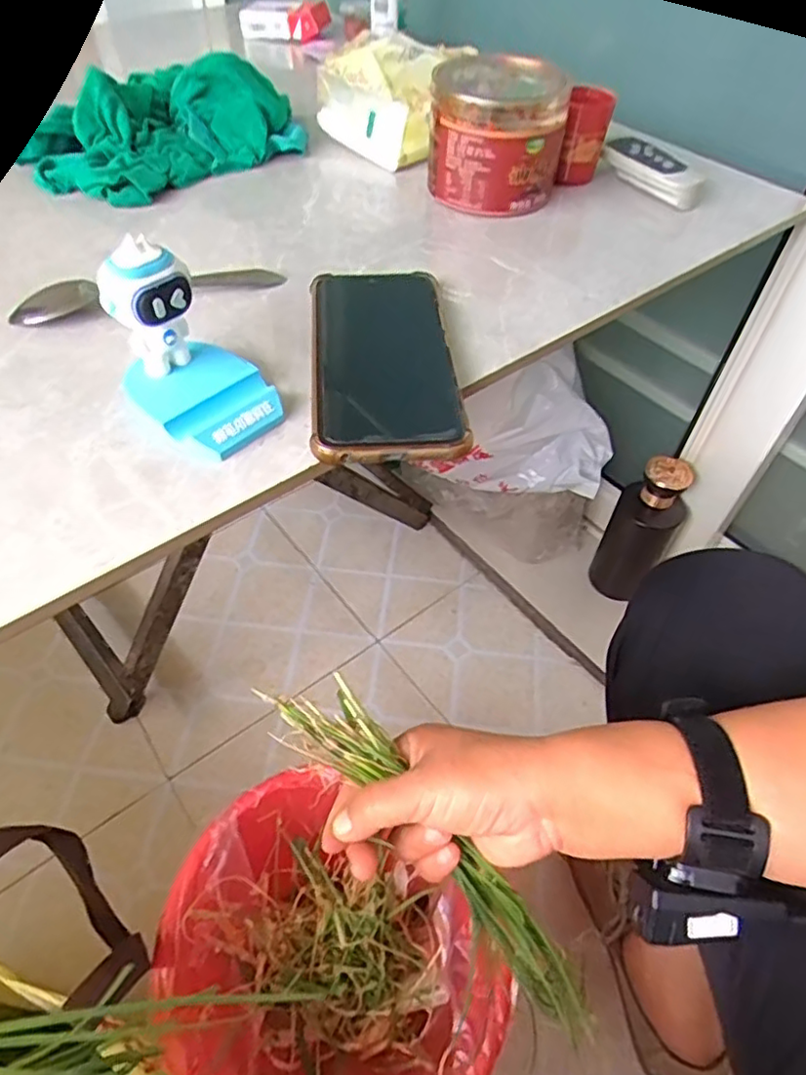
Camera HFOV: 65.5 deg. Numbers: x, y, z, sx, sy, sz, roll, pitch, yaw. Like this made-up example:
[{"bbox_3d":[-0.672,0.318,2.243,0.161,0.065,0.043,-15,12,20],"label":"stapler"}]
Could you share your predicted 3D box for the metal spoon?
[{"bbox_3d":[-0.158,-0.157,0.391,0.162,0.013,0.029,-18,54,-15],"label":"metal spoon"}]

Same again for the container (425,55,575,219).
[{"bbox_3d":[0.073,-0.308,0.476,0.095,0.076,0.116,11,52,8],"label":"container"}]

